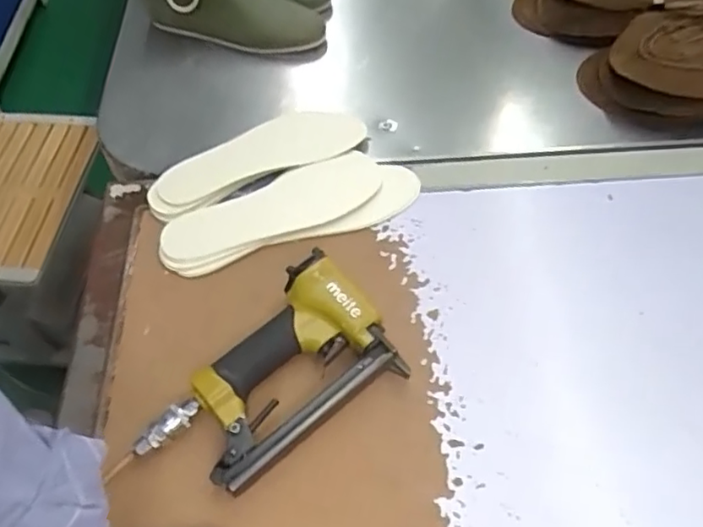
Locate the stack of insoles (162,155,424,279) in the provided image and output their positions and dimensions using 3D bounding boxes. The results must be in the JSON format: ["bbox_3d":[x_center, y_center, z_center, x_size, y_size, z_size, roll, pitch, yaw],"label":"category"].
[{"bbox_3d":[-0.064,-0.056,0.638,0.264,0.017,0.087,-18,58,-11],"label":"stack of insoles"}]

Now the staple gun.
[{"bbox_3d":[-0.076,0.098,0.529,0.225,0.044,0.136,-32,62,-19],"label":"staple gun"}]

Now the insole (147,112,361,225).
[{"bbox_3d":[-0.107,-0.120,0.682,0.245,0.010,0.080,-23,59,-14],"label":"insole"}]

